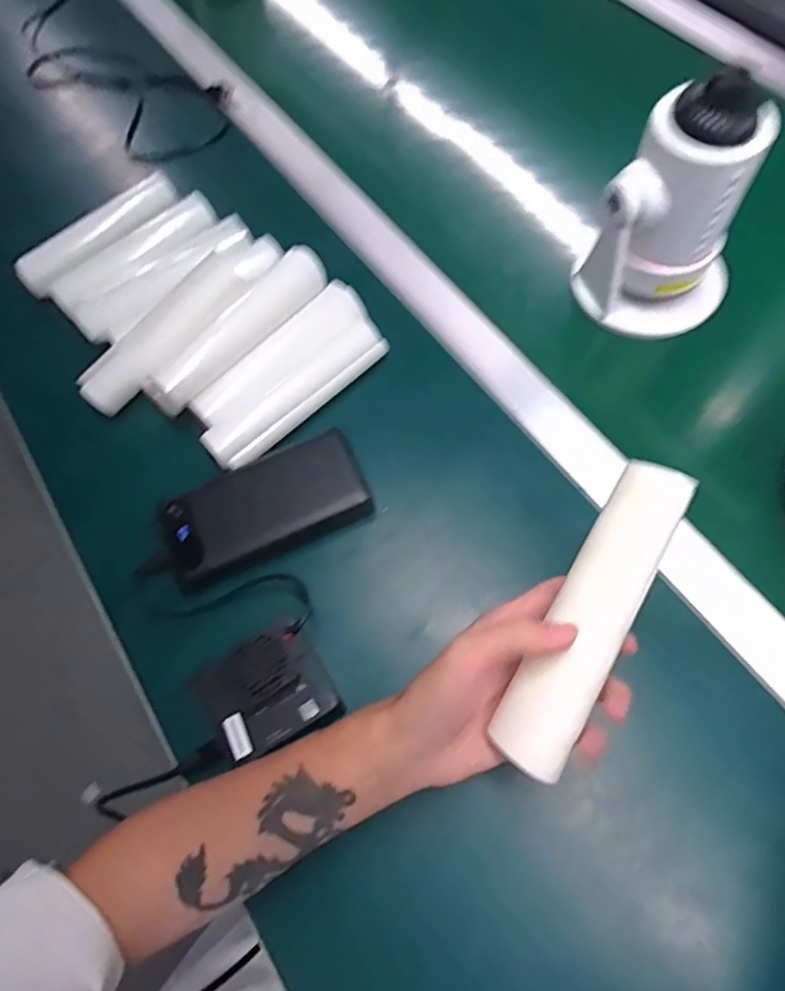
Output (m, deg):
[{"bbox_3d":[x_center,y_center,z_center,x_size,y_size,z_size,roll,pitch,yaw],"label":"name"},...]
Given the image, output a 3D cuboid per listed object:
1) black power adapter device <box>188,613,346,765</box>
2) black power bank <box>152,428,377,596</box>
[{"bbox_3d":[-0.081,0.128,0.395,0.075,0.029,0.072,-32,63,-14],"label":"black power adapter device"},{"bbox_3d":[-0.098,0.009,0.469,0.159,0.026,0.080,-23,61,-9],"label":"black power bank"}]

